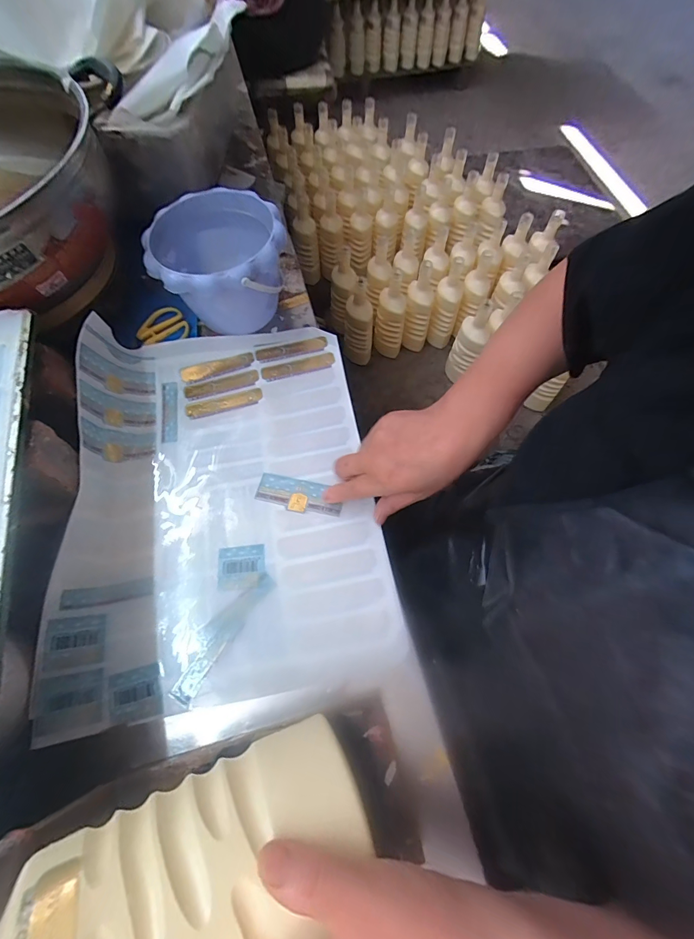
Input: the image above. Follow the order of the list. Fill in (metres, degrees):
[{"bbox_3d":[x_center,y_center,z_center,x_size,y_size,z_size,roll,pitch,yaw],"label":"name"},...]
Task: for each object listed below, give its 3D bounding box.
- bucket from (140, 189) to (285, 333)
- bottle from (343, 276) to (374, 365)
[{"bbox_3d":[-0.153,-0.250,0.482,0.152,0.121,0.159,-8,66,-4],"label":"bucket"},{"bbox_3d":[0.035,-0.419,1.089,0.082,0.233,0.090,1,66,0],"label":"bottle"}]

